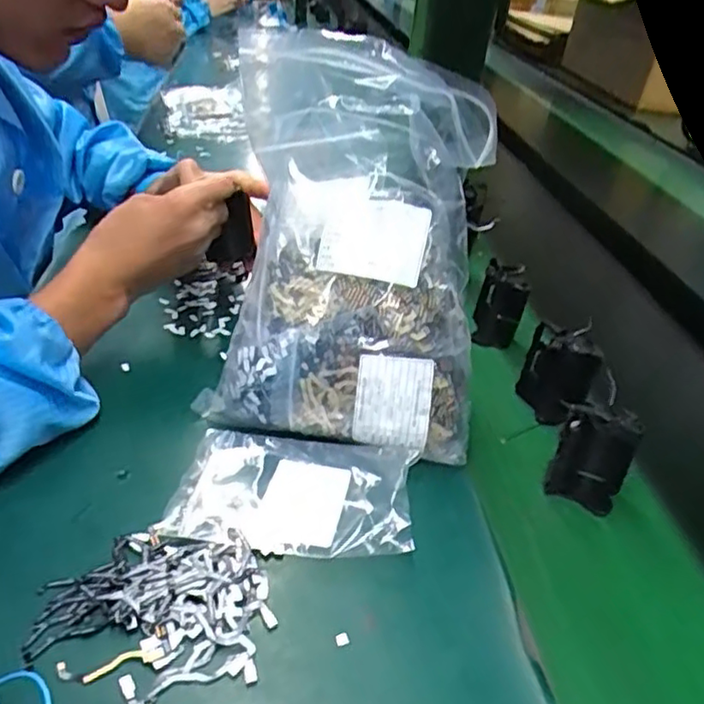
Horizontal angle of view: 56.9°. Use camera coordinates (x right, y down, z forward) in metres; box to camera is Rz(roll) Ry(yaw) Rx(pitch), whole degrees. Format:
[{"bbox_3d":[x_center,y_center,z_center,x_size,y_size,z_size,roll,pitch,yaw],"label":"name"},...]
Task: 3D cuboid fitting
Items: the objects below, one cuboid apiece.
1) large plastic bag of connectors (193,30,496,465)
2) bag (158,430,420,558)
[{"bbox_3d":[0.007,-0.064,0.449,0.182,0.261,0.104,12,11,6],"label":"large plastic bag of connectors"},{"bbox_3d":[-0.035,0.084,0.409,0.141,0.029,0.090,8,32,3],"label":"bag"}]

